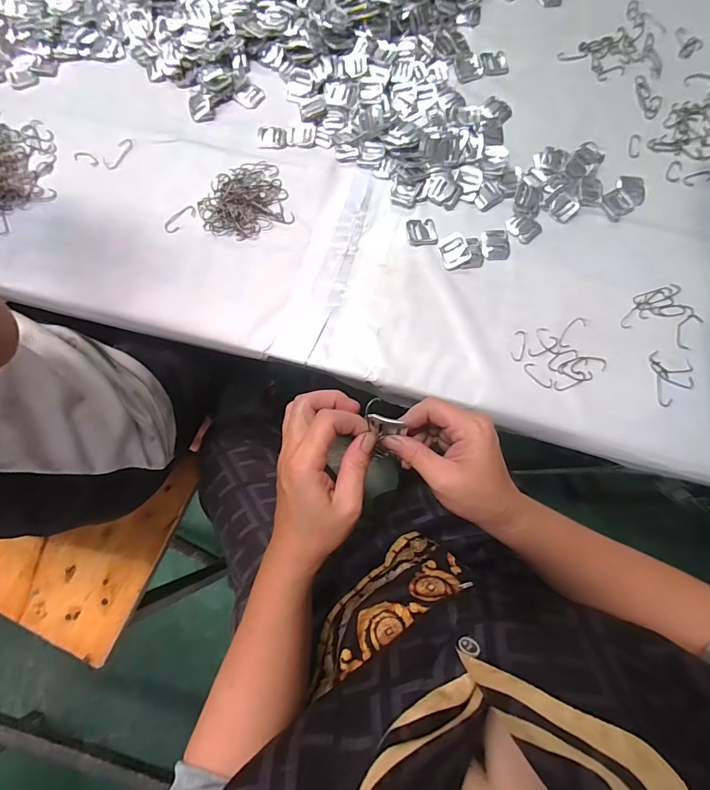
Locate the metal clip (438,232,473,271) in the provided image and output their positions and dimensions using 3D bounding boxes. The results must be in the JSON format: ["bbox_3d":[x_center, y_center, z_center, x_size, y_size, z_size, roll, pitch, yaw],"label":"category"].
[{"bbox_3d":[0.110,-0.160,0.440,0.030,0.006,0.038,-19,81,16],"label":"metal clip"}]

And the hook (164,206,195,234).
[{"bbox_3d":[-0.204,-0.206,0.463,0.041,0.004,0.021,-41,80,-7],"label":"hook"}]

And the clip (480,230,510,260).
[{"bbox_3d":[0.159,-0.172,0.452,0.031,0.004,0.039,-1,77,1],"label":"clip"}]

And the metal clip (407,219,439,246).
[{"bbox_3d":[0.076,-0.185,0.449,0.033,0.004,0.031,-5,77,1],"label":"metal clip"}]

